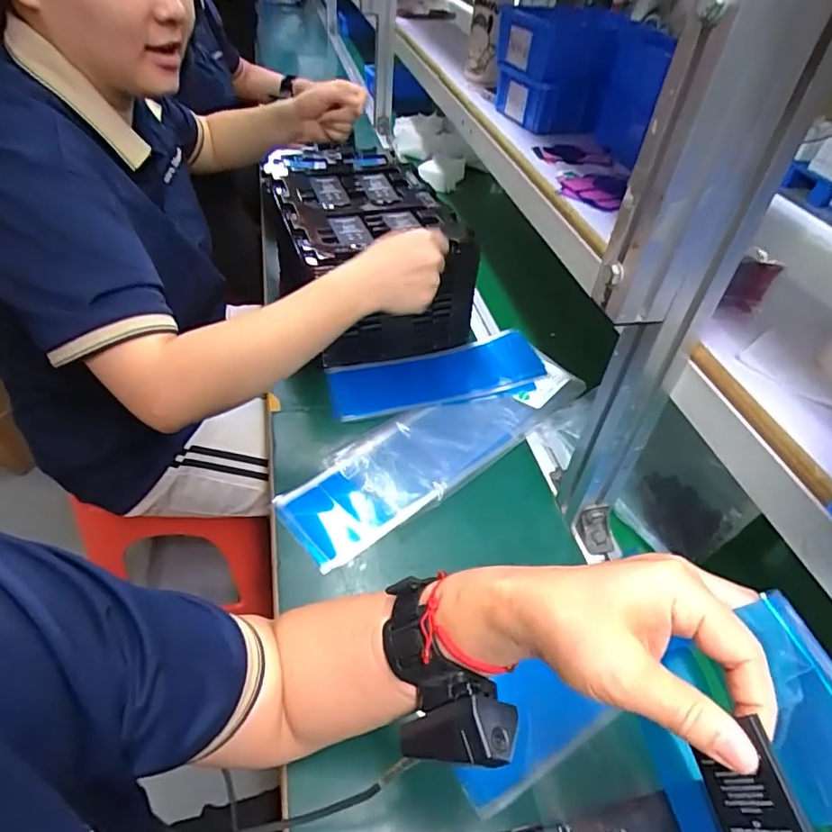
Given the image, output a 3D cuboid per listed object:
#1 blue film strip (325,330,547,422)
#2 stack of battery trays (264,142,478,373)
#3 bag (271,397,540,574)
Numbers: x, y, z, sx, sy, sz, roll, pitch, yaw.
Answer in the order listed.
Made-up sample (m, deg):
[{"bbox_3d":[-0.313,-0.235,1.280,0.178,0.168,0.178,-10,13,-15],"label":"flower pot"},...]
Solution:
[{"bbox_3d":[0.024,-0.053,0.712,0.272,0.016,0.112,-11,45,-11],"label":"blue film strip"},{"bbox_3d":[-0.073,-0.218,0.775,0.225,0.171,0.281,-18,49,-24],"label":"stack of battery trays"},{"bbox_3d":[0.001,0.045,0.612,0.314,0.023,0.115,-29,55,-32],"label":"bag"}]

